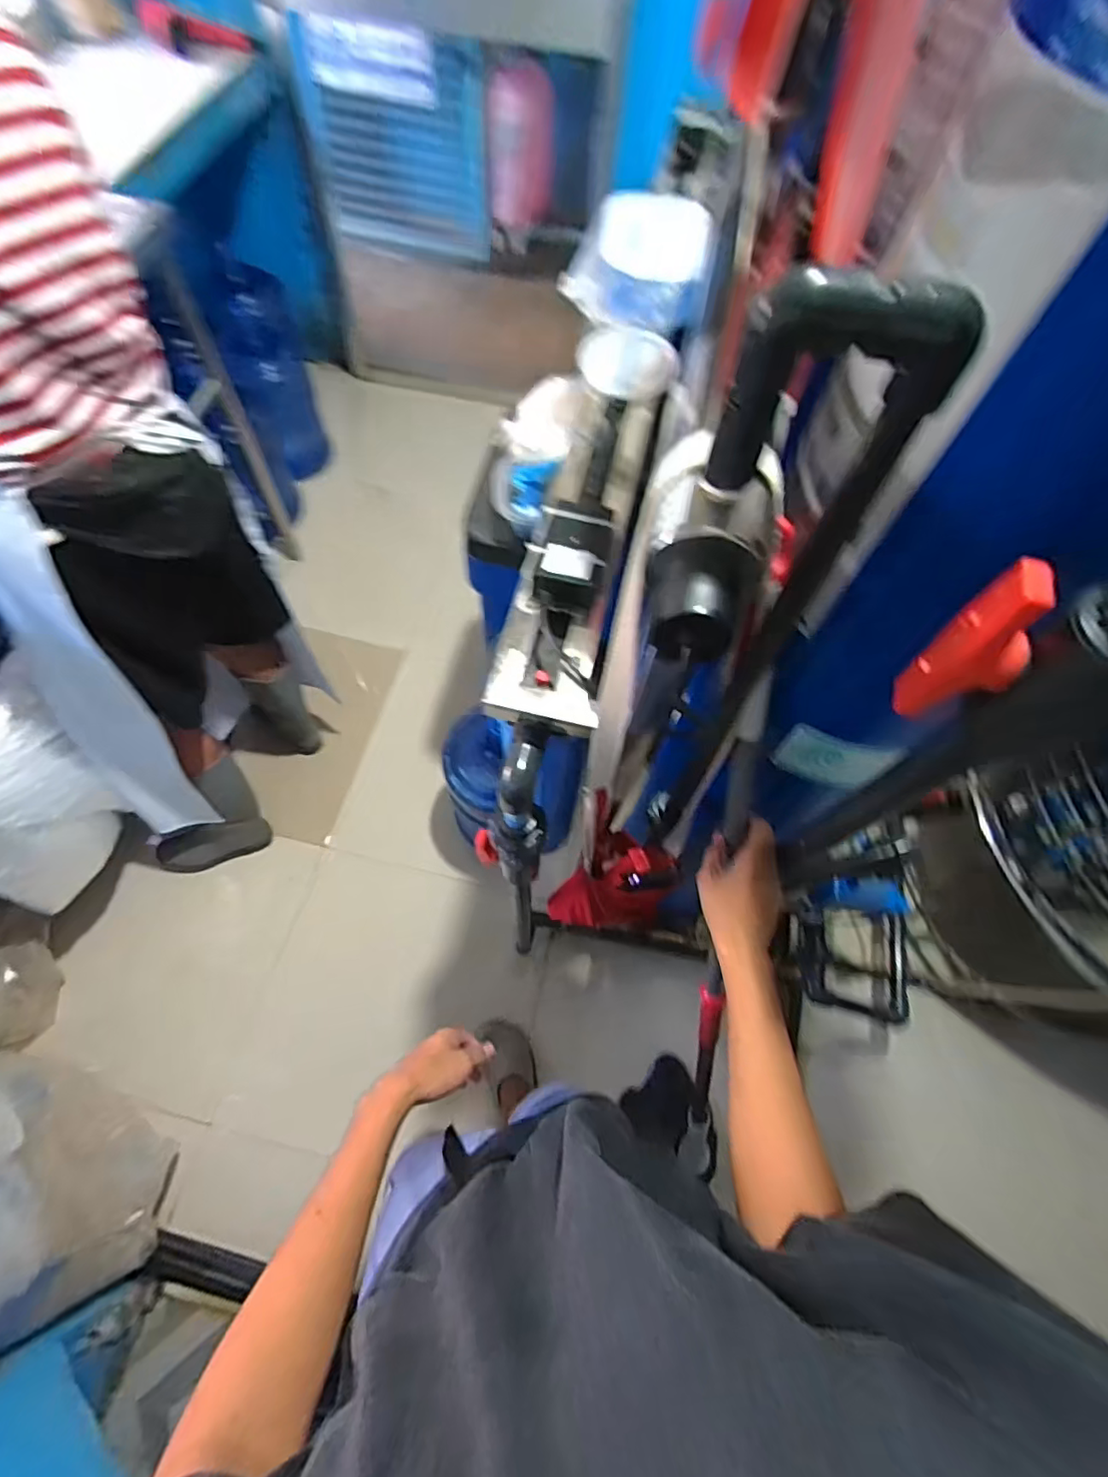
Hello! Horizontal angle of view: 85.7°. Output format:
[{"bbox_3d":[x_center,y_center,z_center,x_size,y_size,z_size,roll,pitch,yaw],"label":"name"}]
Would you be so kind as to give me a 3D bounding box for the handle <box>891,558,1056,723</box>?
[{"bbox_3d":[0.212,-0.041,0.303,0.017,0.105,0.039,-29,69,-16],"label":"handle"}]

